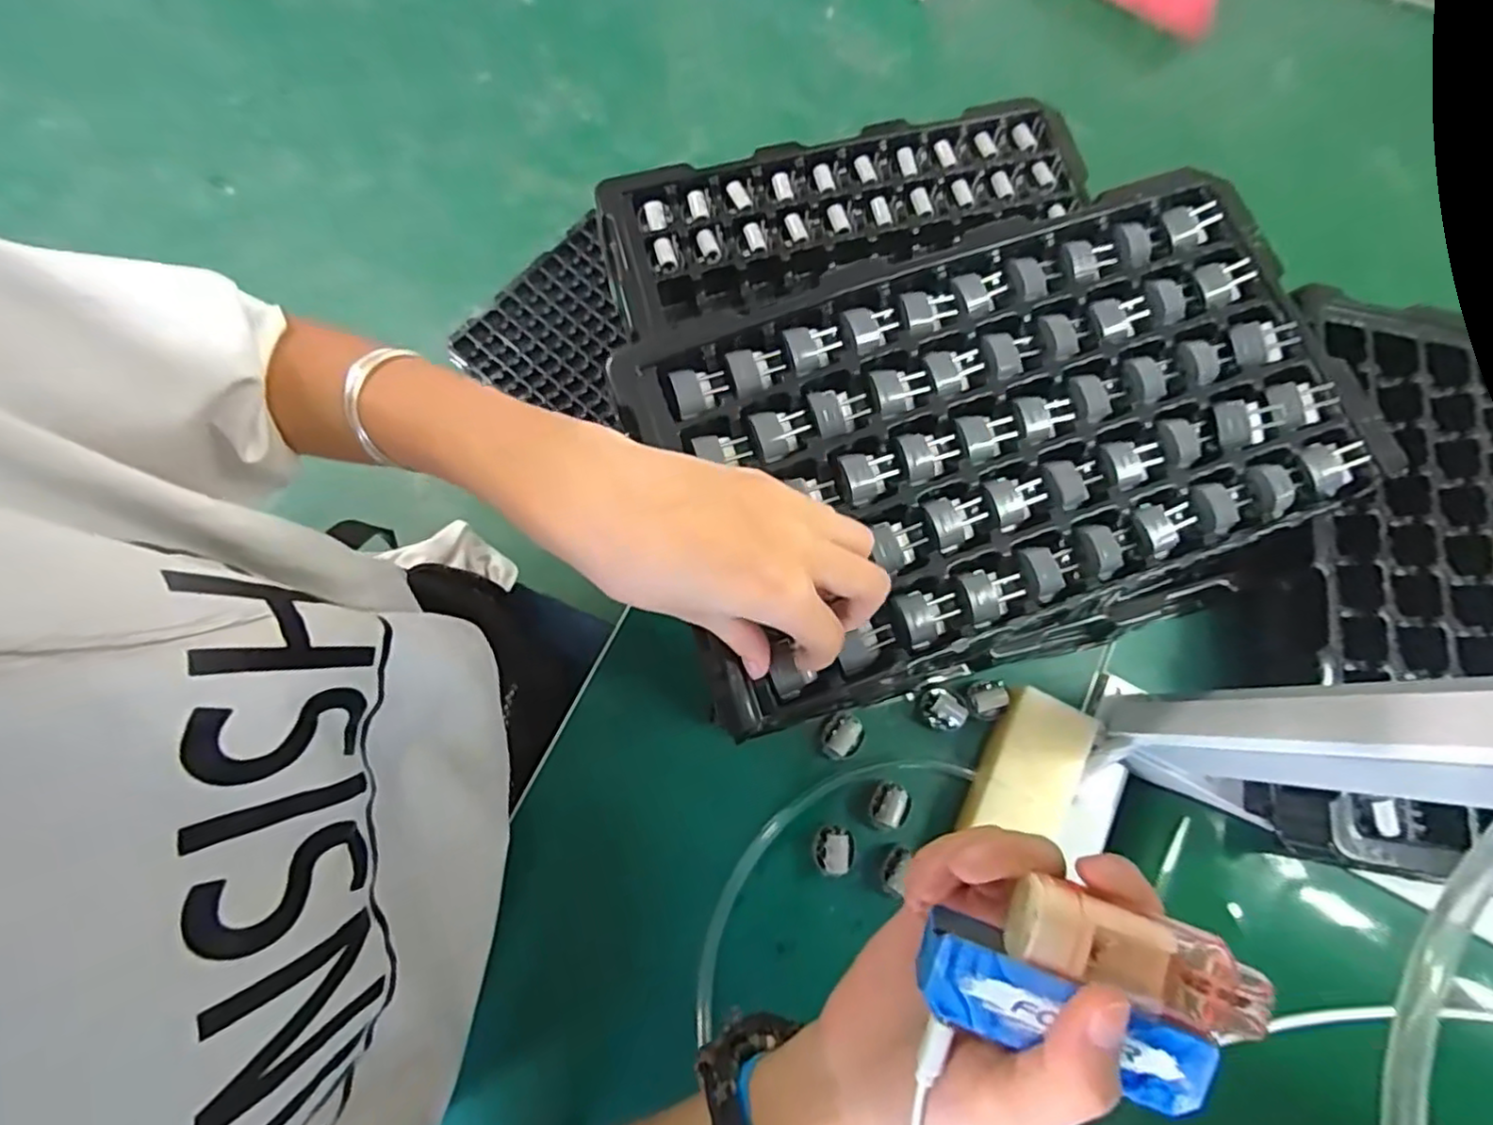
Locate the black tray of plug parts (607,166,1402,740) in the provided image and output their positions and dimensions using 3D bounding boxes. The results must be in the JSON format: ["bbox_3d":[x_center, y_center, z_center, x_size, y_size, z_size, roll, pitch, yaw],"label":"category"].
[{"bbox_3d":[0.125,-0.068,0.341,0.343,0.029,0.199,-18,75,-5],"label":"black tray of plug parts"}]

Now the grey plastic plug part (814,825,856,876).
[{"bbox_3d":[0.053,0.171,0.397,0.025,0.020,0.026,1,76,-4],"label":"grey plastic plug part"}]

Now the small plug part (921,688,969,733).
[{"bbox_3d":[0.125,0.091,0.418,0.026,0.017,0.026,1,76,-4],"label":"small plug part"}]

